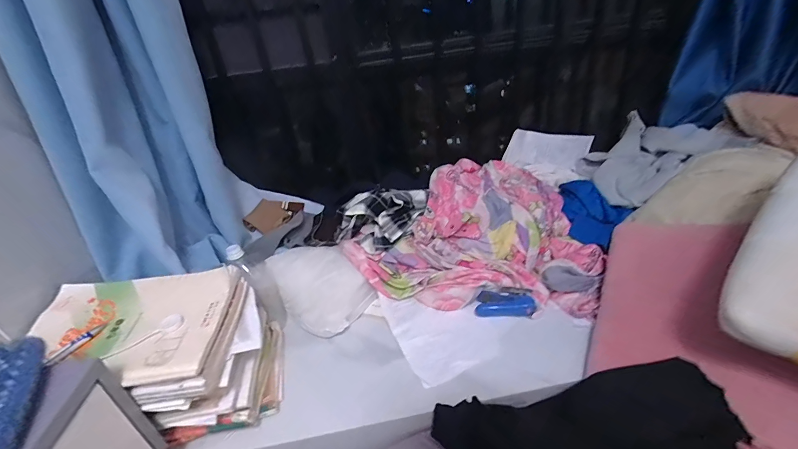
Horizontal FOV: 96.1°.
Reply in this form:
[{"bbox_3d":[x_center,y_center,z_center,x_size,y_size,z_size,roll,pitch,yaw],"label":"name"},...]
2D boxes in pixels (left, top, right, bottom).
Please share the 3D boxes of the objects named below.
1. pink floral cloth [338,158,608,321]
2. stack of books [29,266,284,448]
[{"bbox_3d":[0.199,0.056,0.838,0.508,0.065,0.457,-34,59,-16],"label":"pink floral cloth"},{"bbox_3d":[-0.386,0.227,0.600,0.310,0.214,0.222,-9,31,-3],"label":"stack of books"}]

